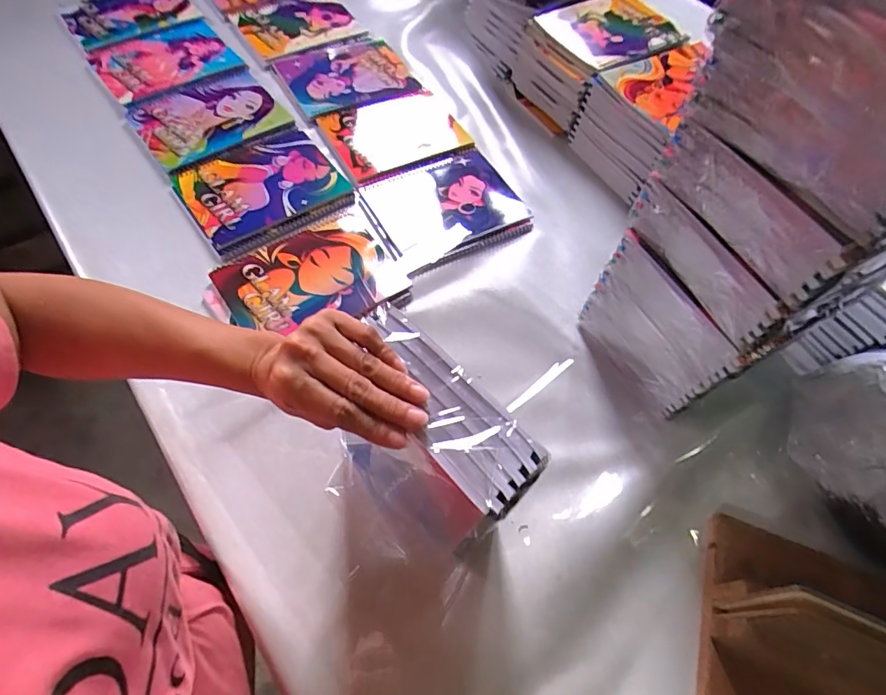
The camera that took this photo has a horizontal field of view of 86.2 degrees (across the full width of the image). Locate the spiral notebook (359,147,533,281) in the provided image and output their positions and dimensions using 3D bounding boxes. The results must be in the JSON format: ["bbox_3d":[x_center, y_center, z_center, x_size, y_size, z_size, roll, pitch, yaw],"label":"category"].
[{"bbox_3d":[0.005,-0.194,0.655,0.196,0.024,0.162,-23,65,-16],"label":"spiral notebook"}]

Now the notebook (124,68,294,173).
[{"bbox_3d":[-0.340,-0.340,0.700,0.199,0.014,0.157,-34,68,-20],"label":"notebook"}]

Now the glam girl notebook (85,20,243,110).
[{"bbox_3d":[-0.442,-0.460,0.756,0.195,0.016,0.156,-30,67,-19],"label":"glam girl notebook"}]

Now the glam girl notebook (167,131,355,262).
[{"bbox_3d":[-0.240,-0.216,0.642,0.195,0.018,0.166,-32,68,-20],"label":"glam girl notebook"}]

